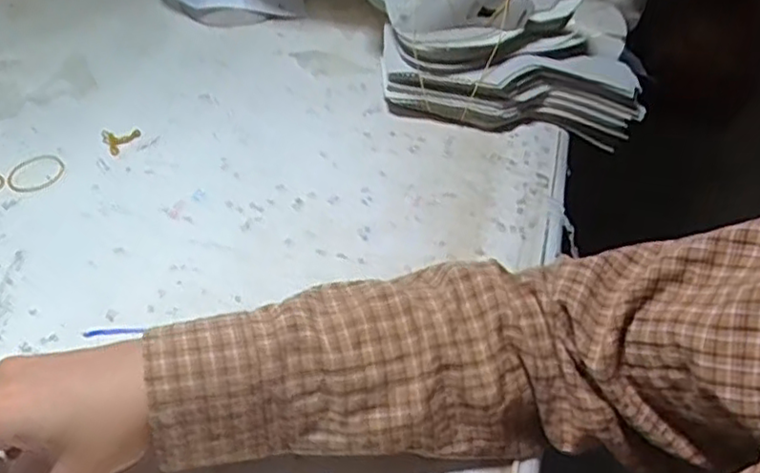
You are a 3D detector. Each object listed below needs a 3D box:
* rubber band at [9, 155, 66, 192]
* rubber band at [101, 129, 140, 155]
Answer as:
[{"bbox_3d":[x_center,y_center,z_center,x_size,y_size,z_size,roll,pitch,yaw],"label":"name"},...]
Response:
[{"bbox_3d":[-0.268,-0.050,0.512,0.042,0.004,0.041,1,47,-1],"label":"rubber band"},{"bbox_3d":[-0.209,-0.080,0.536,0.028,0.008,0.026,-22,51,-21],"label":"rubber band"}]

